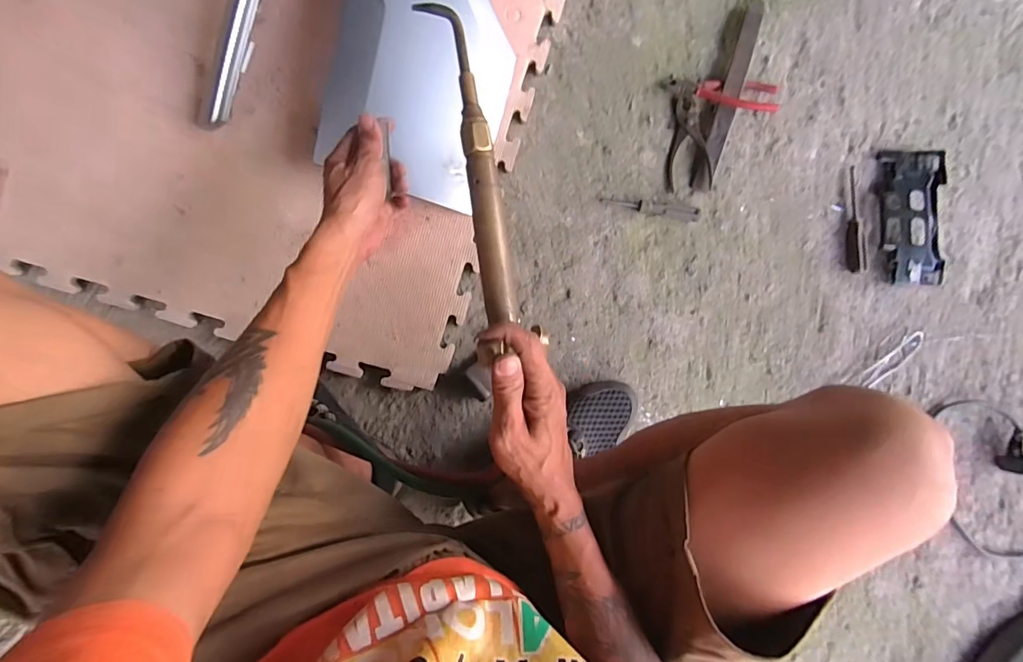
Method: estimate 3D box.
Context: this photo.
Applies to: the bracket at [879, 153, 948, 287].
[{"bbox_3d":[0.611,-0.174,0.711,0.094,0.033,0.206,3,88,-3],"label":"bracket"}]

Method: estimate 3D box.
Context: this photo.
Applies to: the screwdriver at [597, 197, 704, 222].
[{"bbox_3d":[0.209,-0.184,0.701,0.152,0.019,0.020,8,87,-3],"label":"screwdriver"}]

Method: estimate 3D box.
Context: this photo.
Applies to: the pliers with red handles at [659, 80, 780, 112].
[{"bbox_3d":[0.319,-0.357,0.707,0.171,0.026,0.052,2,88,-3],"label":"pliers with red handles"}]

